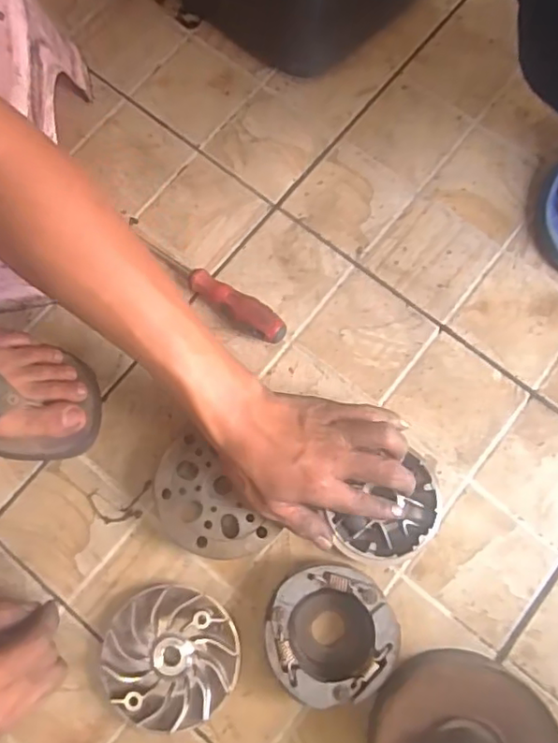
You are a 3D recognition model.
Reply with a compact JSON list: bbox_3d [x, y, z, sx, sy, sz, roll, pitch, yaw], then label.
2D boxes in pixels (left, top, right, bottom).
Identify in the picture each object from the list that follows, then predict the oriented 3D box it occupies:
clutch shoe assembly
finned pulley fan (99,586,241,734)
[{"bbox_3d":[0.041,0.209,0.471,0.102,0.036,0.098,0,76,1],"label":"clutch shoe assembly"},{"bbox_3d":[-0.088,0.233,0.475,0.103,0.020,0.108,0,76,1],"label":"finned pulley fan"}]

